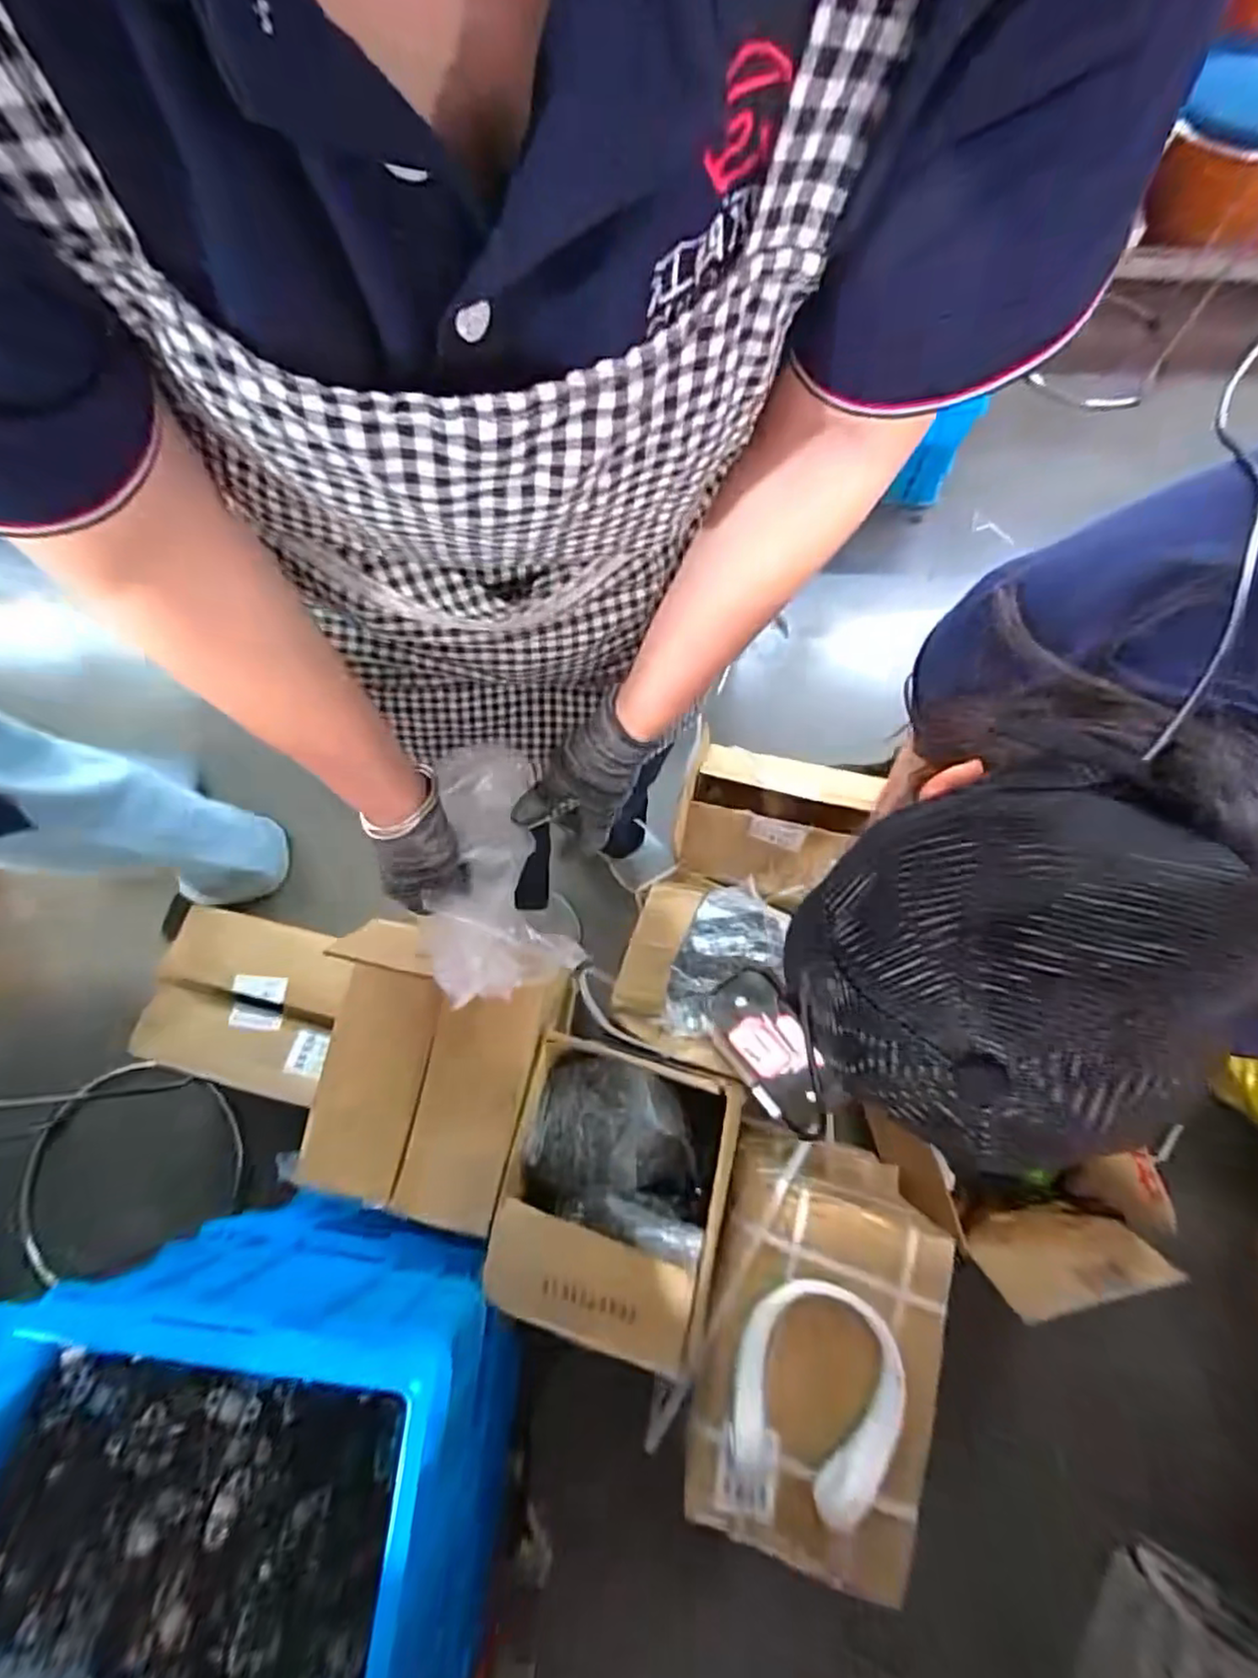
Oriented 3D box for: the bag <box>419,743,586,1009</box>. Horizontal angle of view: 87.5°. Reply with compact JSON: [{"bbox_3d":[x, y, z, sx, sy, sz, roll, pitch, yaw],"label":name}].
[{"bbox_3d":[-0.114,0.031,0.550,0.128,0.051,0.215,-2,92,0],"label":"bag"}]

